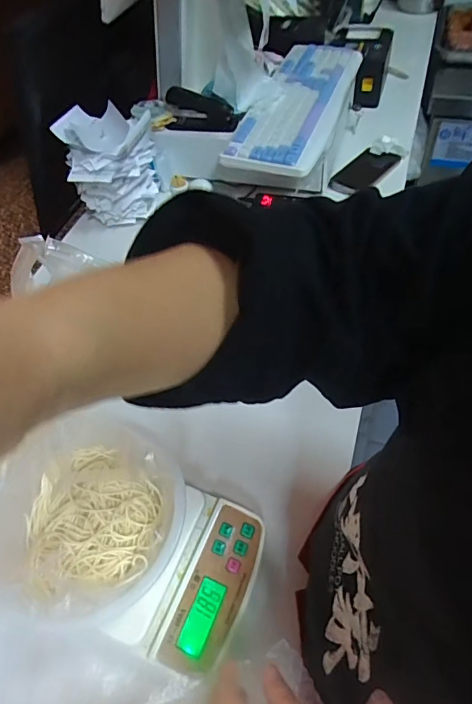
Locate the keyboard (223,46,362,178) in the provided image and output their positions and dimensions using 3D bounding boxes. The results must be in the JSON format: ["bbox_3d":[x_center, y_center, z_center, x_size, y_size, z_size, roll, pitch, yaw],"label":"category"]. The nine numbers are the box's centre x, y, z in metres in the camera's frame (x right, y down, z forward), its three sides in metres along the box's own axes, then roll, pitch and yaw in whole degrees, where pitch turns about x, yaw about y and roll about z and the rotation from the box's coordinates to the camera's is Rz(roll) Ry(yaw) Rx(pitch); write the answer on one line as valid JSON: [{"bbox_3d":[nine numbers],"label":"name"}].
[{"bbox_3d":[0.112,-0.444,0.807,0.140,0.043,0.406,16,57,17],"label":"keyboard"}]

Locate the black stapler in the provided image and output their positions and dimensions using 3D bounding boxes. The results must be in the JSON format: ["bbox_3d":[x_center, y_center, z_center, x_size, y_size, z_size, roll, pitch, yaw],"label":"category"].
[{"bbox_3d":[-0.058,-0.417,0.778,0.125,0.056,0.049,6,54,10],"label":"black stapler"}]

